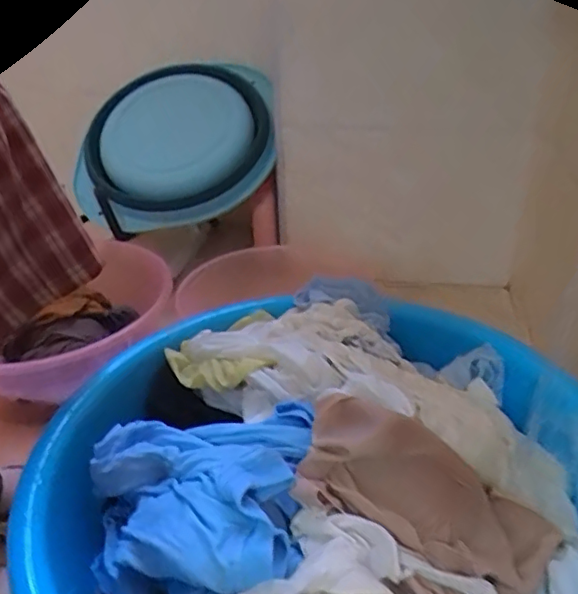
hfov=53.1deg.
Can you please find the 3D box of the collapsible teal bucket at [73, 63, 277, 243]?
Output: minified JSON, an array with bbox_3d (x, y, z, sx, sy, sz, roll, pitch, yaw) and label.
[{"bbox_3d":[-0.199,-0.282,1.030,0.367,0.084,0.349,-14,67,3],"label":"collapsible teal bucket"}]

